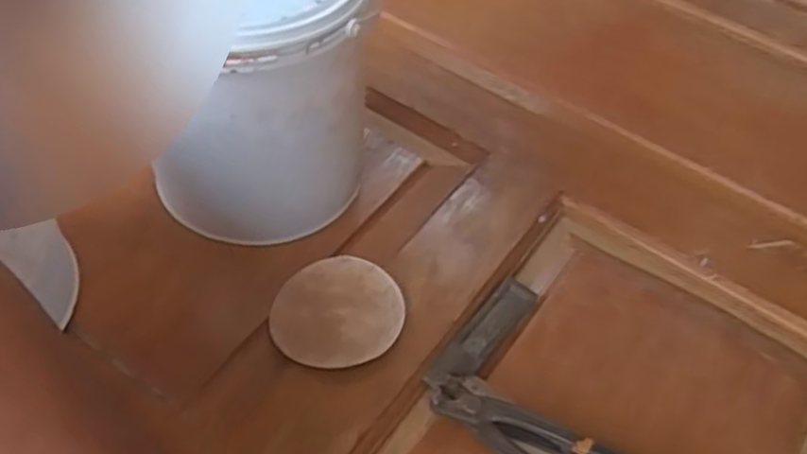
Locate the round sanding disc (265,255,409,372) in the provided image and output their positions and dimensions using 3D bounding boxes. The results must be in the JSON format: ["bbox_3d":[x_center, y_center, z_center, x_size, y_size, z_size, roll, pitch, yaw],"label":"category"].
[{"bbox_3d":[-0.048,0.061,0.529,0.095,0.009,0.088,3,50,-3],"label":"round sanding disc"}]

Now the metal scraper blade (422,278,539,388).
[{"bbox_3d":[0.059,0.079,0.535,0.029,0.004,0.111,32,55,20],"label":"metal scraper blade"}]

